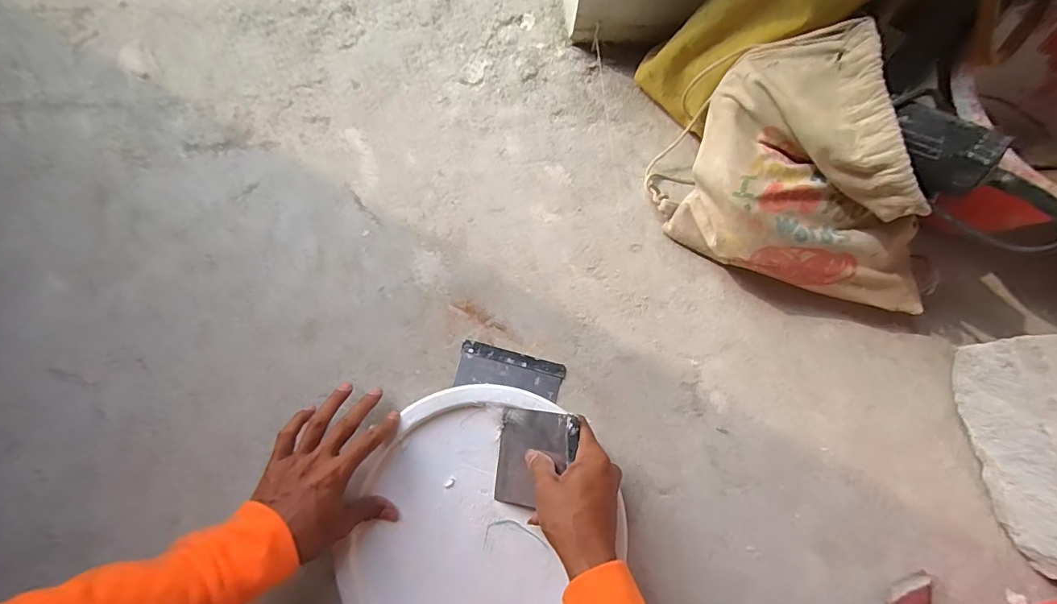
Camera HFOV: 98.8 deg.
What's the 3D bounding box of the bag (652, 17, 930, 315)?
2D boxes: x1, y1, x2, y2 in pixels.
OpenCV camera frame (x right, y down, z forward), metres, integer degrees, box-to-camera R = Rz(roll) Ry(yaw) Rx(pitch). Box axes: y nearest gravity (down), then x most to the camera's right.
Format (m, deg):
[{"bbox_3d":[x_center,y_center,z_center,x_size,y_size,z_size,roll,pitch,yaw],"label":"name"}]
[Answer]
[{"bbox_3d":[0.322,-0.119,0.487,0.306,0.198,0.190,26,78,4],"label":"bag"}]

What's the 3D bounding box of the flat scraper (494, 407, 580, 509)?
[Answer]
[{"bbox_3d":[0.008,0.165,0.473,0.015,0.100,0.097,20,71,-42],"label":"flat scraper"}]

